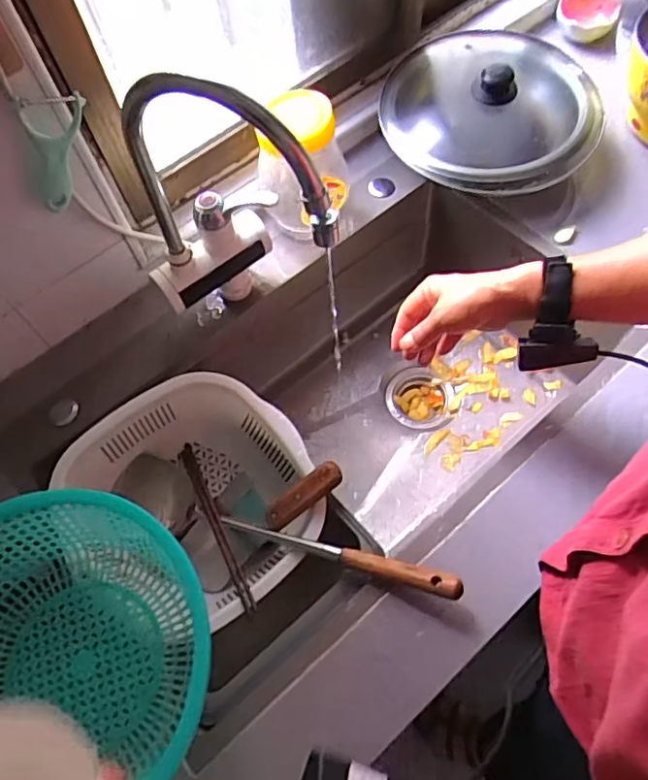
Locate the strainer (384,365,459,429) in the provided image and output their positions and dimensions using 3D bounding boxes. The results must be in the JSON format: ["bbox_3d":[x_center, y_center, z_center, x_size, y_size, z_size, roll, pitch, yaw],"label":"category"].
[{"bbox_3d":[0.145,0.015,0.892,0.099,0.034,0.107,-2,62,3],"label":"strainer"}]

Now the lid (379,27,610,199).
[{"bbox_3d":[0.226,-0.398,0.793,0.288,0.088,0.290,4,62,6],"label":"lid"}]

